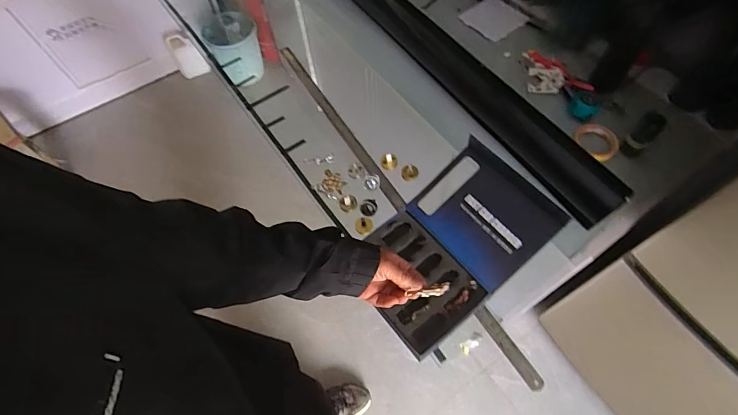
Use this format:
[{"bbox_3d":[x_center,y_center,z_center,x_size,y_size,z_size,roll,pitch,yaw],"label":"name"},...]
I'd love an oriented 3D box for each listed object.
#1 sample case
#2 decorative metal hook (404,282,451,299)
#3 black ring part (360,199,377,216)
[{"bbox_3d":[0.156,0.068,0.748,0.370,0.054,0.243,-44,62,2],"label":"sample case"},{"bbox_3d":[0.091,0.127,0.583,0.069,0.011,0.017,-9,61,-15],"label":"decorative metal hook"},{"bbox_3d":[0.000,0.001,0.836,0.037,0.018,0.034,-7,62,-1],"label":"black ring part"}]

